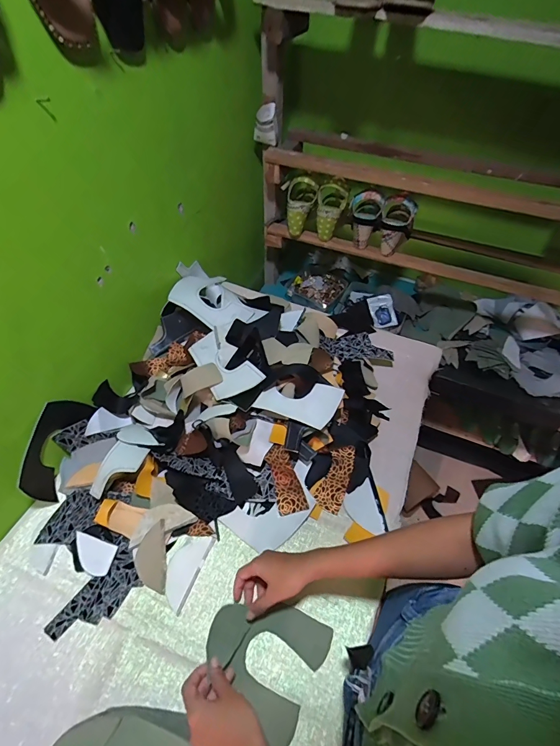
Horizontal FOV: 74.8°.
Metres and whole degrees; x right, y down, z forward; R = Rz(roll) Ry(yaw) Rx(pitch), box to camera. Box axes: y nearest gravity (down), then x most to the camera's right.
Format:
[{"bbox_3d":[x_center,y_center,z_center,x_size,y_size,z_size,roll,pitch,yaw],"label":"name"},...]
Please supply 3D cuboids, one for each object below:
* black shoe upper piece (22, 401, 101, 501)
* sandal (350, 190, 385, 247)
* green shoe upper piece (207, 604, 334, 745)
[{"bbox_3d":[-0.387,0.130,0.626,0.031,0.096,0.171,14,78,7],"label":"black shoe upper piece"},{"bbox_3d":[0.222,-0.409,0.959,0.082,0.136,0.097,12,50,7],"label":"sandal"},{"bbox_3d":[-0.022,0.391,0.515,0.154,0.027,0.142,28,55,16],"label":"green shoe upper piece"}]

